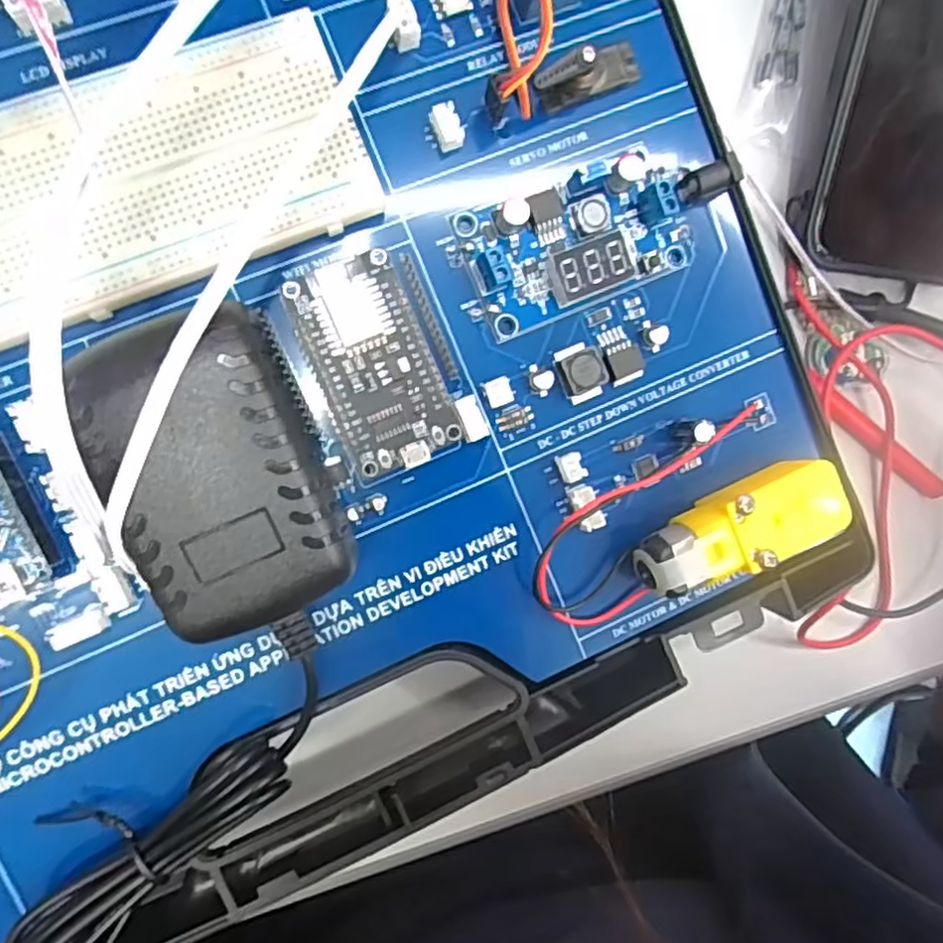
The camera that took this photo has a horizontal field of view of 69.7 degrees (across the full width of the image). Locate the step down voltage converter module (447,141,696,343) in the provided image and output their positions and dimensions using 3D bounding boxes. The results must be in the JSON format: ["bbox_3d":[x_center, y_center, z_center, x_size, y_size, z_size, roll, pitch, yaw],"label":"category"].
[{"bbox_3d":[0.032,-0.070,0.202,0.068,0.008,0.039,-24,95,-8],"label":"step down voltage converter module"}]

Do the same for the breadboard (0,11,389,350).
[{"bbox_3d":[-0.106,-0.067,0.176,0.158,0.013,0.054,-23,95,-8],"label":"breadboard"}]

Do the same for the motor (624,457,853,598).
[{"bbox_3d":[0.079,0.017,0.206,0.065,0.022,0.025,-23,95,-8],"label":"motor"}]

